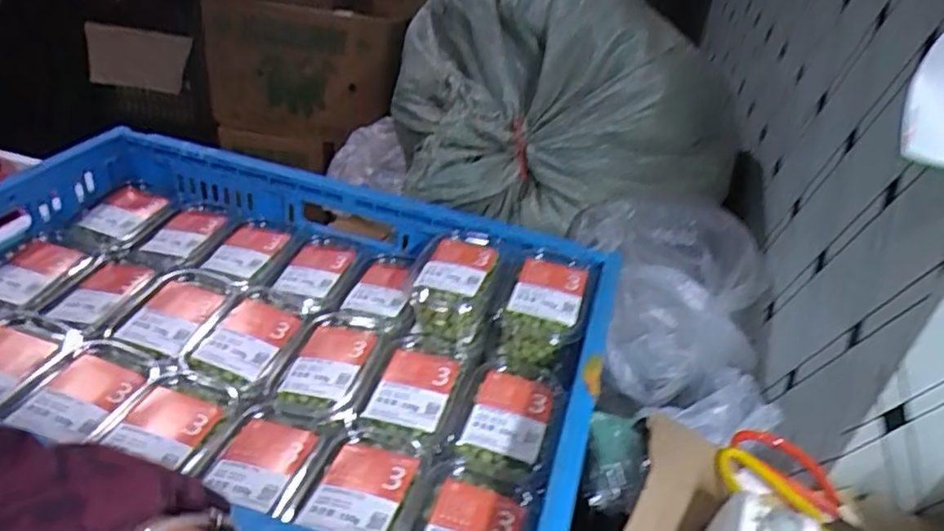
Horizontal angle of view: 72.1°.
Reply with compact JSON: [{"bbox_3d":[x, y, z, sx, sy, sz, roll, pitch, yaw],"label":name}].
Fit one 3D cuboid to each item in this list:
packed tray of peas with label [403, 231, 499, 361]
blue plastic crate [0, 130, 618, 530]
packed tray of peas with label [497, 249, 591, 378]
[{"bbox_3d":[-0.018,0.022,0.630,0.077,0.054,0.122,8,33,1],"label":"packed tray of peas with label"},{"bbox_3d":[-0.186,0.042,0.569,0.580,0.093,0.396,15,34,10],"label":"blue plastic crate"},{"bbox_3d":[0.066,0.040,0.613,0.078,0.056,0.112,15,34,10],"label":"packed tray of peas with label"}]

